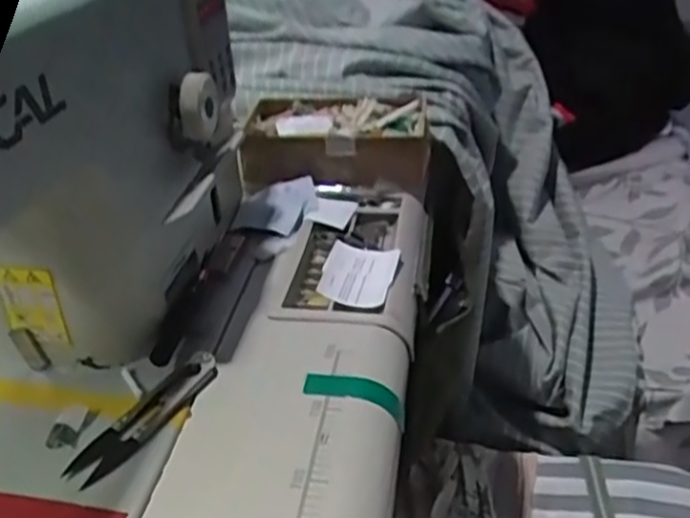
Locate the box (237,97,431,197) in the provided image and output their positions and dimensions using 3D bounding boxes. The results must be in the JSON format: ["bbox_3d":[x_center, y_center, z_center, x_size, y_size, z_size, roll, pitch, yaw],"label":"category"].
[{"bbox_3d":[-0.007,-0.098,0.637,0.162,0.067,0.097,2,32,11],"label":"box"}]

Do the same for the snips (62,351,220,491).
[{"bbox_3d":[-0.110,0.084,0.394,0.026,0.010,0.098,15,38,28],"label":"snips"}]

